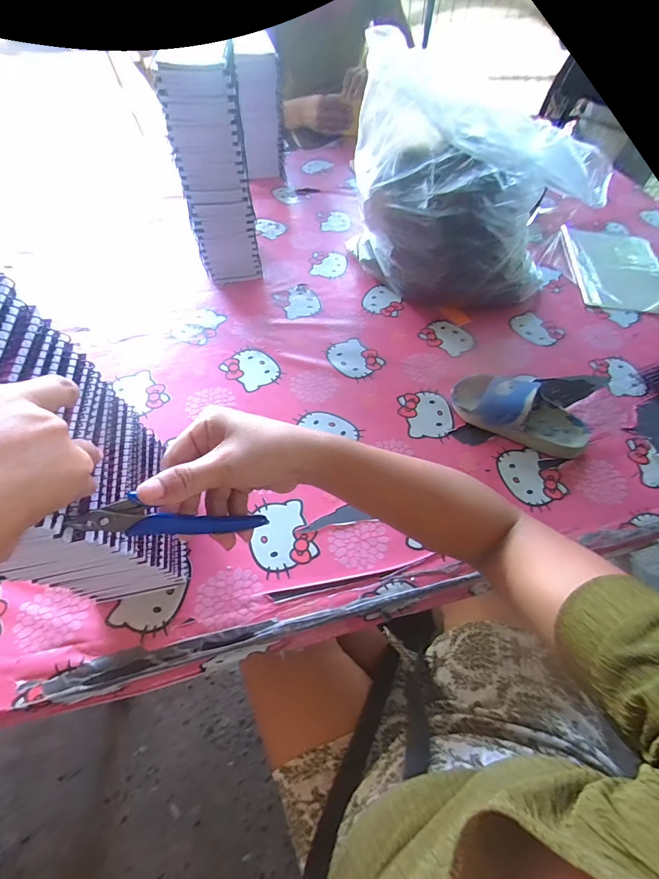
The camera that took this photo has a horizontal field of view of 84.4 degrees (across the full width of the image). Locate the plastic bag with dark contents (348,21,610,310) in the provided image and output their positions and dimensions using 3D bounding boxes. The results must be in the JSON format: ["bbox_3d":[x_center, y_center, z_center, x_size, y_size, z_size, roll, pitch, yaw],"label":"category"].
[{"bbox_3d":[0.197,-0.350,0.544,0.338,0.268,0.153,19,60,9],"label":"plastic bag with dark contents"}]

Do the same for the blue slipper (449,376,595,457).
[{"bbox_3d":[0.257,-0.043,0.479,0.176,0.066,0.078,21,61,11],"label":"blue slipper"}]

